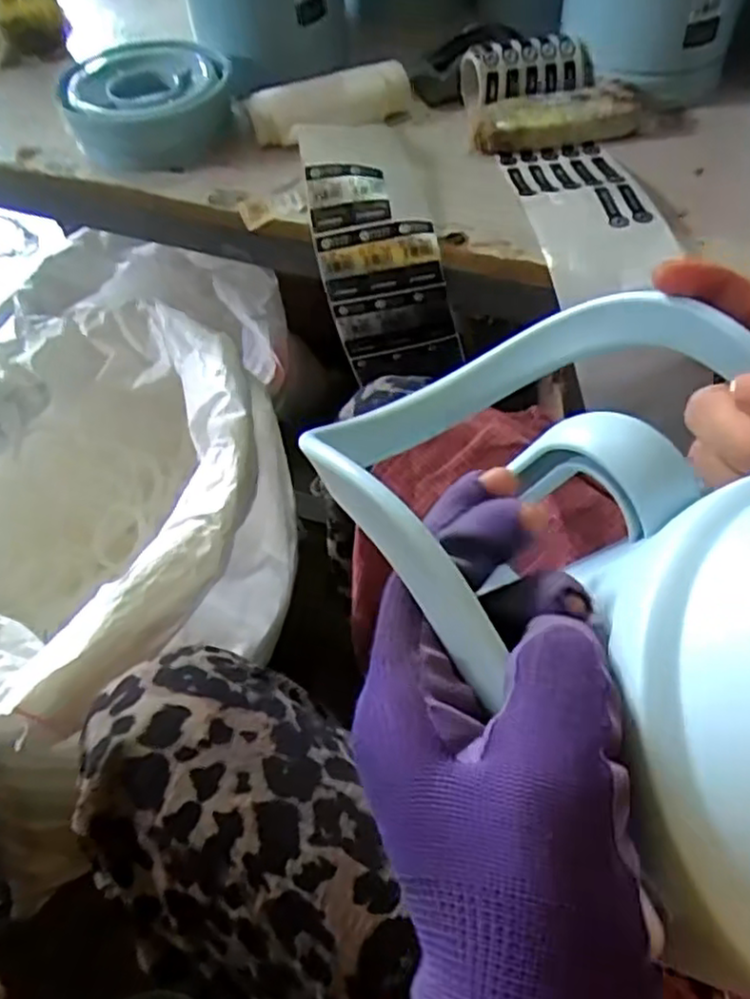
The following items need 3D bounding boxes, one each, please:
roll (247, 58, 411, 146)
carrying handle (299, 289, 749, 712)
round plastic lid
[{"bbox_3d":[-0.041,-0.371,0.651,0.151,0.033,0.044,-15,56,-8],"label":"roll"},{"bbox_3d":[0.061,-0.020,0.259,0.156,0.071,0.130,-30,59,-17],"label":"carrying handle"},{"bbox_3d":[-0.208,-0.370,0.657,0.142,0.057,0.147,-1,55,2],"label":"round plastic lid"}]

